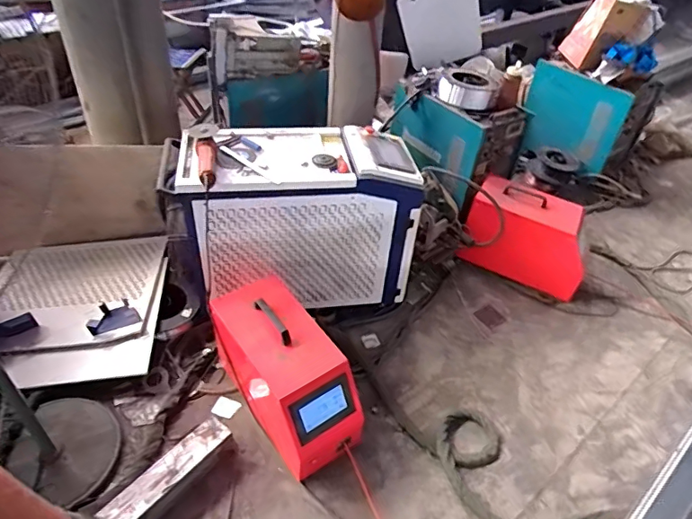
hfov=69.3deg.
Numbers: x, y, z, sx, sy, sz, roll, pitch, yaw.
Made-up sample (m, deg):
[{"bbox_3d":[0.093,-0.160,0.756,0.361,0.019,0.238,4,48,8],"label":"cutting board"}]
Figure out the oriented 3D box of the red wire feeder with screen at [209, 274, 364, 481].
[{"bbox_3d":[-0.225,0.351,1.718,0.246,0.404,0.638,-25,50,-29],"label":"red wire feeder with screen"}]

